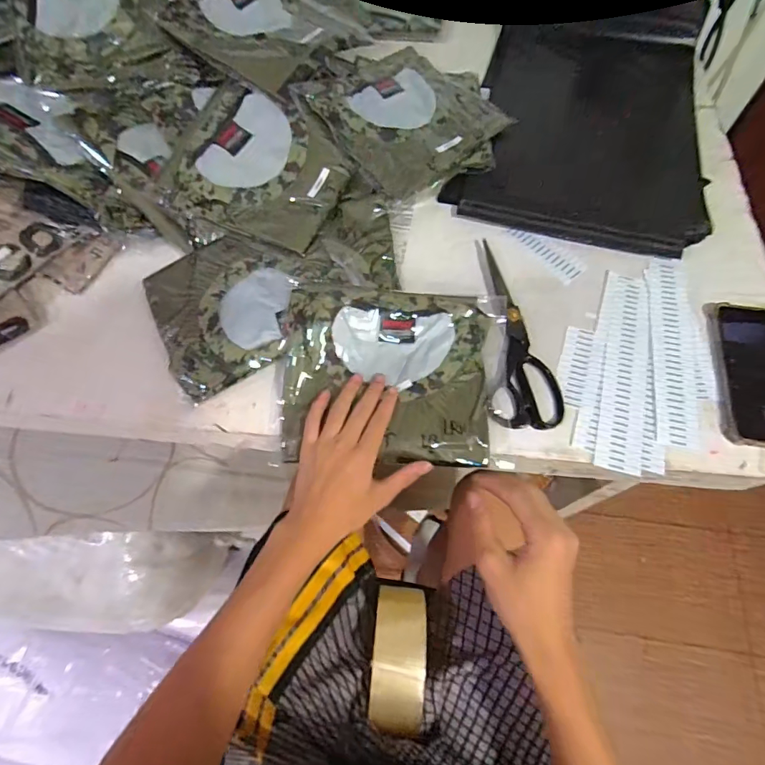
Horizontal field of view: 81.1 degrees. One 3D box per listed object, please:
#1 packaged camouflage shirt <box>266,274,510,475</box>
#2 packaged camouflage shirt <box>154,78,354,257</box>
[{"bbox_3d":[0.013,-0.010,0.477,0.239,0.033,0.195,4,72,-4],"label":"packaged camouflage shirt"},{"bbox_3d":[-0.148,-0.263,0.545,0.193,0.025,0.170,23,82,-8],"label":"packaged camouflage shirt"}]

